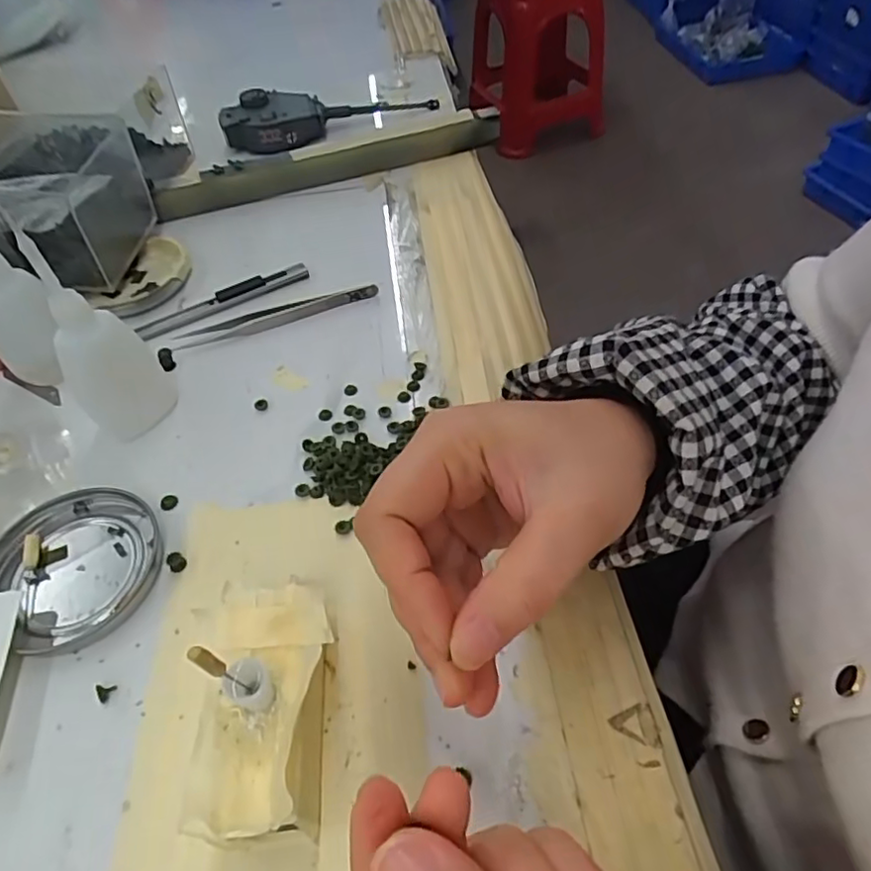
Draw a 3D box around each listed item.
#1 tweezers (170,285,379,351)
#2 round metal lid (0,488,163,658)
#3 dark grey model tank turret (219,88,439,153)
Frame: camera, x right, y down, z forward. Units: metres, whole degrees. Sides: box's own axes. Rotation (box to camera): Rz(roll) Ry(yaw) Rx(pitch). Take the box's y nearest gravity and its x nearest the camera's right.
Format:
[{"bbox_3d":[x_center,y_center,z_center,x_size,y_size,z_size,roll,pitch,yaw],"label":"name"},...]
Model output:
[{"bbox_3d":[-0.099,-0.075,0.381,0.127,0.009,0.016,-16,51,-9],"label":"tweezers"},{"bbox_3d":[-0.164,0.057,0.281,0.076,0.008,0.071,-2,51,2],"label":"round metal lid"},{"bbox_3d":[-0.093,-0.290,0.541,0.187,0.031,0.049,-20,52,-12],"label":"dark grey model tank turret"}]

